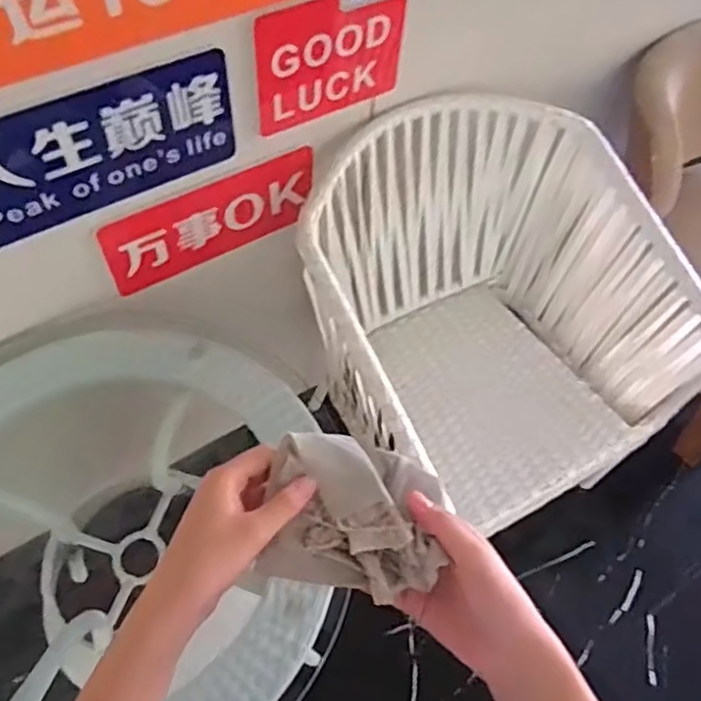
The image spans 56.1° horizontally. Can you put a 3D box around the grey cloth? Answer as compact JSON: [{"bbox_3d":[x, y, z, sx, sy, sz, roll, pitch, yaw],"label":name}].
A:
[{"bbox_3d":[0.002,0.107,0.428,0.109,0.034,0.091,10,58,2],"label":"grey cloth"}]

